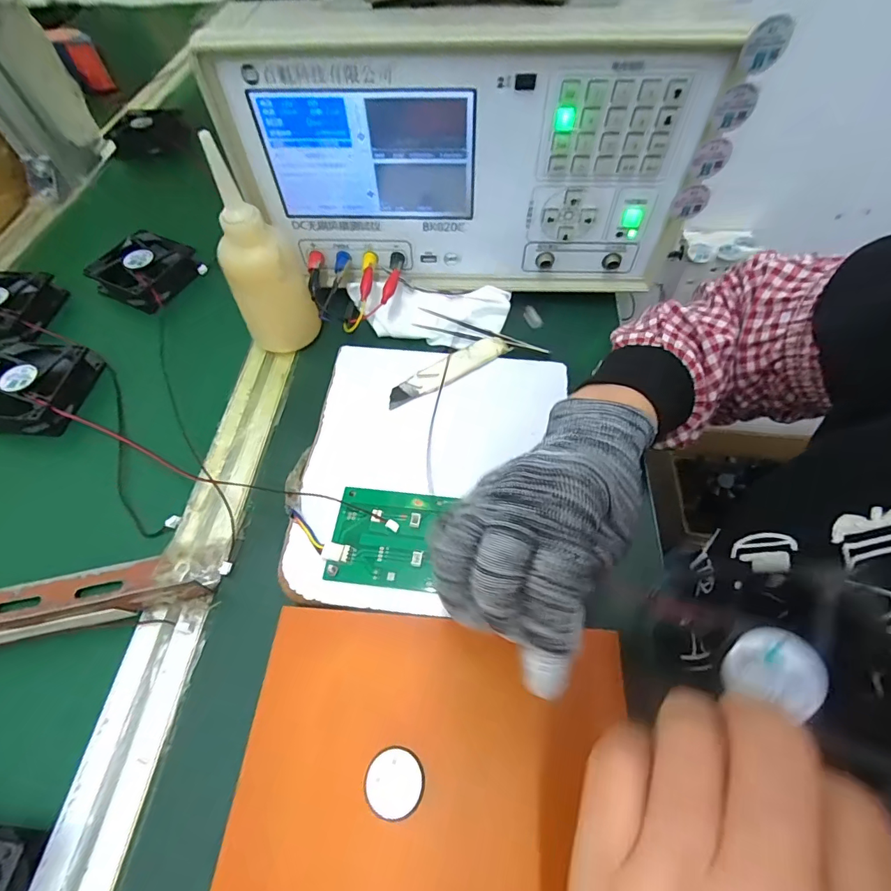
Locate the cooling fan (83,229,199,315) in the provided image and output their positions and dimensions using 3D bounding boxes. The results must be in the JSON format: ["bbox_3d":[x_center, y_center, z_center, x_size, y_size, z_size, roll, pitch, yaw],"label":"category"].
[{"bbox_3d":[-0.309,-0.183,0.457,0.083,0.028,0.084,22,62,17],"label":"cooling fan"}]

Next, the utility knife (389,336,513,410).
[{"bbox_3d":[0.004,-0.063,0.364,0.114,0.013,0.023,-32,61,-15],"label":"utility knife"}]

